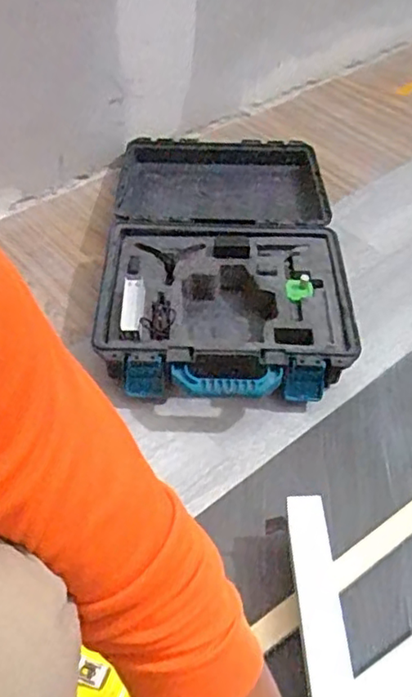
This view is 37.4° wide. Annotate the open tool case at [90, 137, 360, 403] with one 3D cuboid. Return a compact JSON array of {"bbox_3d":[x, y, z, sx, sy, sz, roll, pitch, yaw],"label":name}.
[{"bbox_3d":[0.024,-0.149,0.942,0.339,0.094,0.576,1,49,-2],"label":"open tool case"}]

